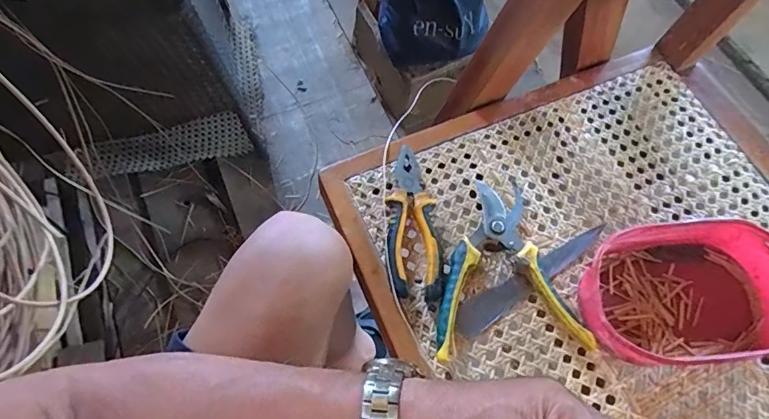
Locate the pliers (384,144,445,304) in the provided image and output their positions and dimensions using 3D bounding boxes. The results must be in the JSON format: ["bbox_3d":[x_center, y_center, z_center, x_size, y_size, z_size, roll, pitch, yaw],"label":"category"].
[{"bbox_3d":[0.025,0.012,0.464,0.050,0.021,0.154,-3,65,-4],"label":"pliers"}]

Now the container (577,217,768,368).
[{"bbox_3d":[0.274,0.078,0.424,0.191,0.056,0.120,-3,65,-5],"label":"container"}]

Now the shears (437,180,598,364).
[{"bbox_3d":[0.105,0.051,0.447,0.130,0.025,0.169,-5,65,-5],"label":"shears"}]

